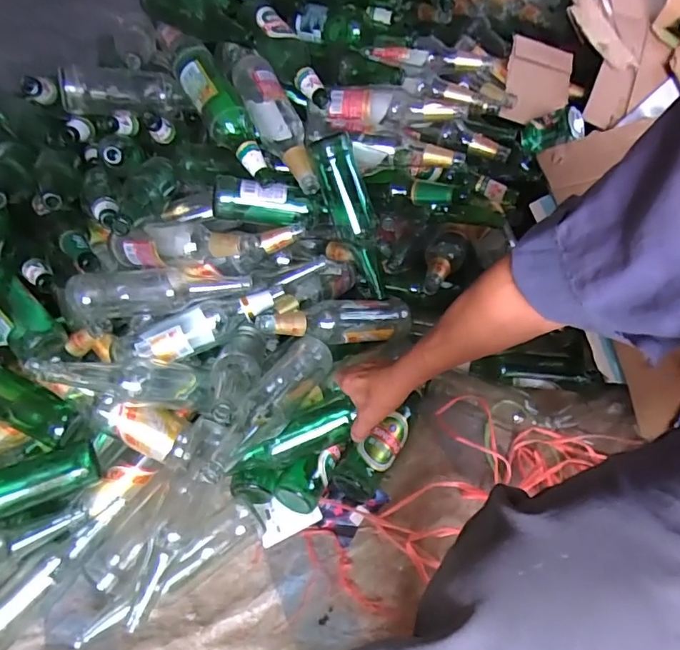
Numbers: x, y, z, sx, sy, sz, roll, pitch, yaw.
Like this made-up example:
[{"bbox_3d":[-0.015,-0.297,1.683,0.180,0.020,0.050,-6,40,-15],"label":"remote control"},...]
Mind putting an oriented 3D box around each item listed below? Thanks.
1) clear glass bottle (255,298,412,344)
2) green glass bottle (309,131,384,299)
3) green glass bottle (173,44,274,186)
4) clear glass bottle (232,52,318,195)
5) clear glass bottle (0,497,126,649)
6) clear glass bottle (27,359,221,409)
[{"bbox_3d":[0.004,-0.001,0.770,0.279,0.062,0.072,-3,46,-29],"label":"clear glass bottle"},{"bbox_3d":[0.021,-0.167,0.777,0.066,0.264,0.075,-25,22,-14],"label":"green glass bottle"},{"bbox_3d":[-0.178,-0.323,0.761,0.067,0.076,0.240,-33,92,-19],"label":"green glass bottle"},{"bbox_3d":[-0.098,-0.318,0.769,0.068,0.067,0.266,-24,72,-13],"label":"clear glass bottle"},{"bbox_3d":[-0.407,0.344,0.664,0.064,0.062,0.264,31,60,27],"label":"clear glass bottle"},{"bbox_3d":[-0.289,0.077,0.674,0.250,0.054,0.060,14,37,-40],"label":"clear glass bottle"}]

